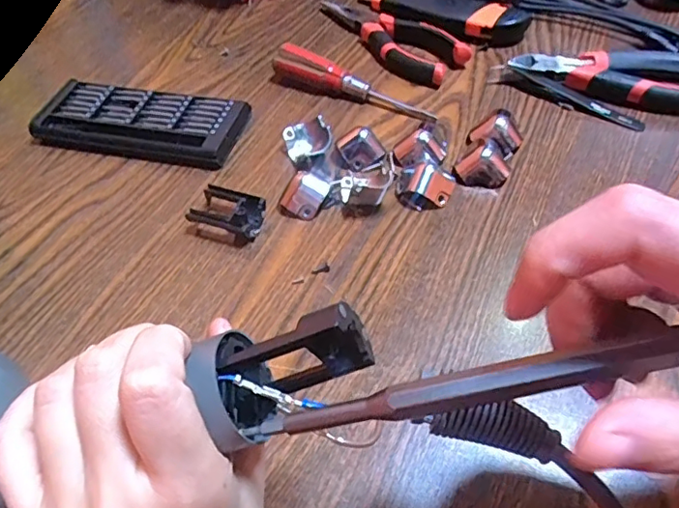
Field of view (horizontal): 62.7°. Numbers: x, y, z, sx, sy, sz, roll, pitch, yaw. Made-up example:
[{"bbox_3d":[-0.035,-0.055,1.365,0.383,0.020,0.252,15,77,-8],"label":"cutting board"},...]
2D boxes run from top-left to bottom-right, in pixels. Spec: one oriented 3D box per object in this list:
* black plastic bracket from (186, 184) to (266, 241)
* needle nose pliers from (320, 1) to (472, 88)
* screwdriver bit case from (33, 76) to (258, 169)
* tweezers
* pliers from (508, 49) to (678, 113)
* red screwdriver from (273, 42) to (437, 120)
[{"bbox_3d":[-0.071,-0.026,0.363,0.043,0.016,0.030,15,54,15],"label":"black plastic bracket"},{"bbox_3d":[0.039,-0.188,0.478,0.145,0.022,0.045,36,62,27],"label":"needle nose pliers"},{"bbox_3d":[-0.151,-0.101,0.426,0.152,0.017,0.063,10,53,11],"label":"screwdriver bit case"},{"bbox_3d":[0.169,-0.120,0.422,0.118,0.012,0.014,32,60,25],"label":"tweezers"},{"bbox_3d":[0.214,-0.134,0.424,0.152,0.023,0.058,8,53,10],"label":"pliers"},{"bbox_3d":[0.011,-0.135,0.438,0.136,0.024,0.020,21,56,19],"label":"red screwdriver"}]

